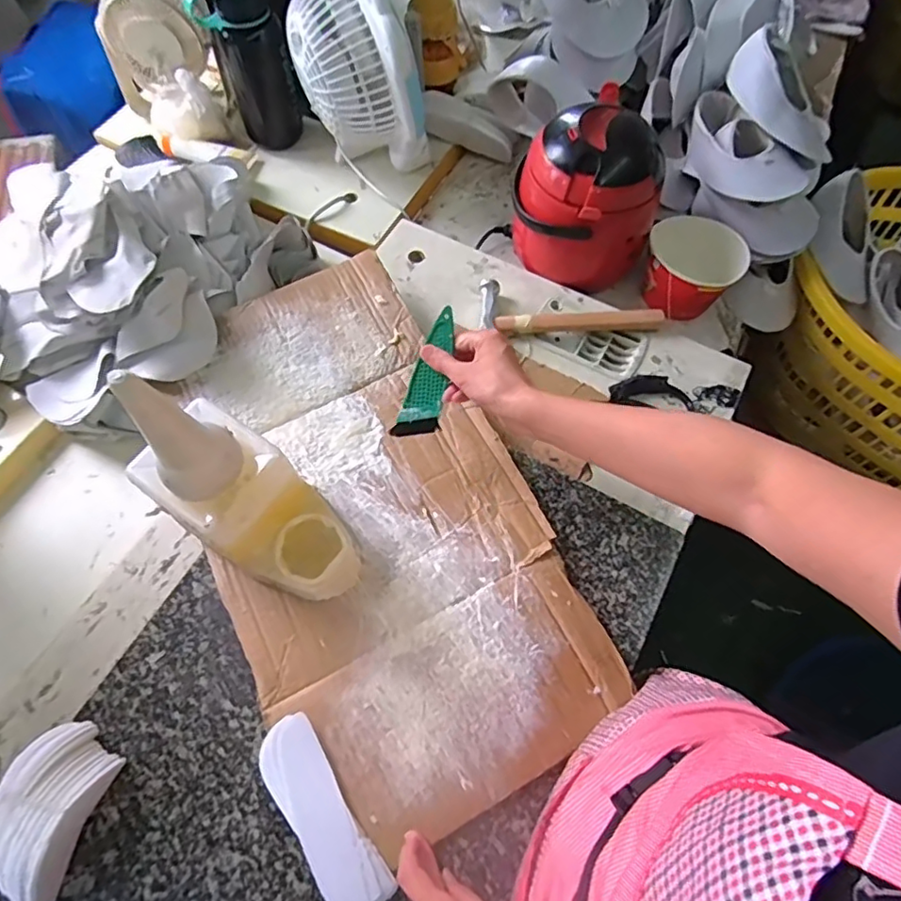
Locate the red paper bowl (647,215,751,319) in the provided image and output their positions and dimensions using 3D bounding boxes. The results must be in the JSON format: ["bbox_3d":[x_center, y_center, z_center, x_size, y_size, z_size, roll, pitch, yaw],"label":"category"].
[{"bbox_3d":[0.330,-0.251,0.798,0.129,0.085,0.108,30,68,13],"label":"red paper bowl"}]

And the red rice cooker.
[{"bbox_3d":[0.183,-0.338,0.774,0.176,0.178,0.176,20,67,9],"label":"red rice cooker"}]

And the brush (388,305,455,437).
[{"bbox_3d":[-0.020,-0.076,0.593,0.042,0.009,0.135,18,94,8],"label":"brush"}]

